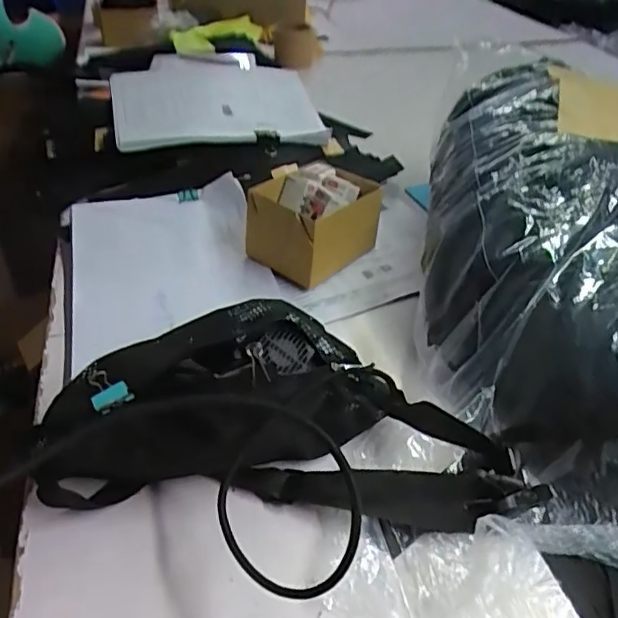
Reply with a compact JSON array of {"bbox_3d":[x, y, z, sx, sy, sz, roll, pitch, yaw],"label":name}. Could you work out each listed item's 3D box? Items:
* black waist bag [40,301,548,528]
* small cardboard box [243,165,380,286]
[{"bbox_3d":[-0.014,0.072,0.466,0.356,0.095,0.164,1,39,3],"label":"black waist bag"},{"bbox_3d":[0.009,-0.101,0.685,0.110,0.092,0.142,25,45,29],"label":"small cardboard box"}]

